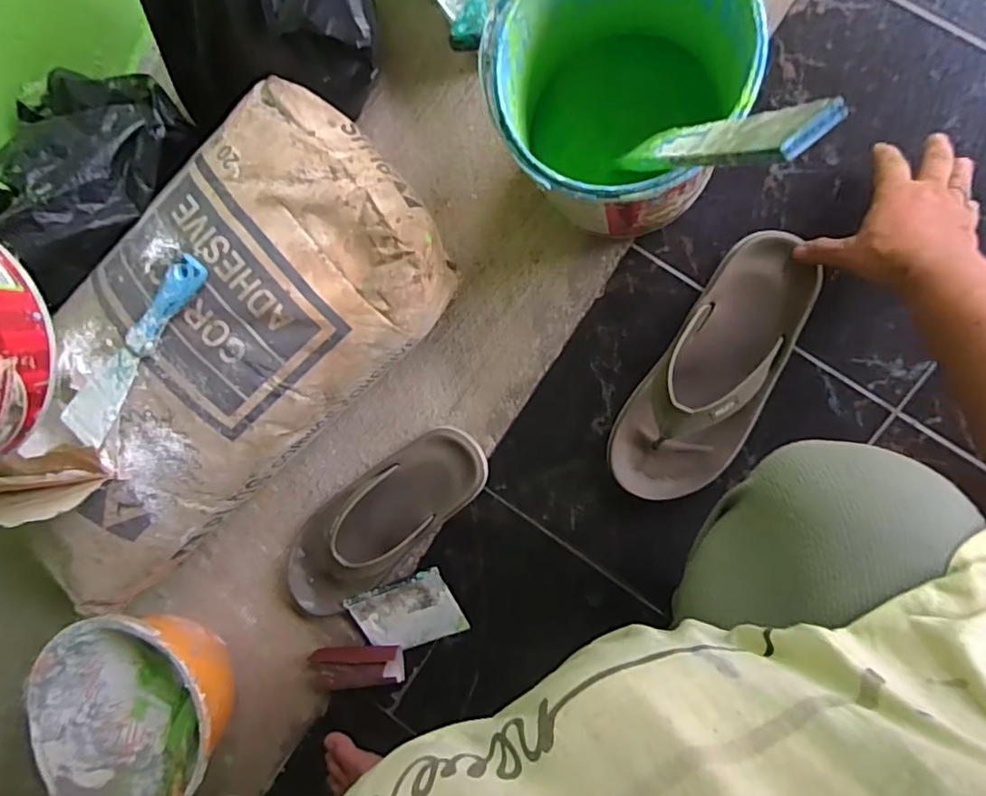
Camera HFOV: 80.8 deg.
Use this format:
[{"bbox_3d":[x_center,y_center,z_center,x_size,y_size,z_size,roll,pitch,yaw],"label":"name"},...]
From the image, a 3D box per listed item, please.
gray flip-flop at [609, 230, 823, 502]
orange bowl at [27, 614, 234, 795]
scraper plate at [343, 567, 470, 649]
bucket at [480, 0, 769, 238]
[{"bbox_3d":[0.217,-0.021,0.556,0.113,0.050,0.269,29,99,2],"label":"gray flip-flop"},{"bbox_3d":[-0.398,0.347,0.669,0.248,0.130,0.221,-44,84,12],"label":"orange bowl"},{"bbox_3d":[-0.096,0.246,0.658,0.116,0.008,0.089,-23,107,12],"label":"scraper plate"},{"bbox_3d":[0.099,-0.239,0.487,0.182,0.195,0.177,1,96,12],"label":"bucket"}]

